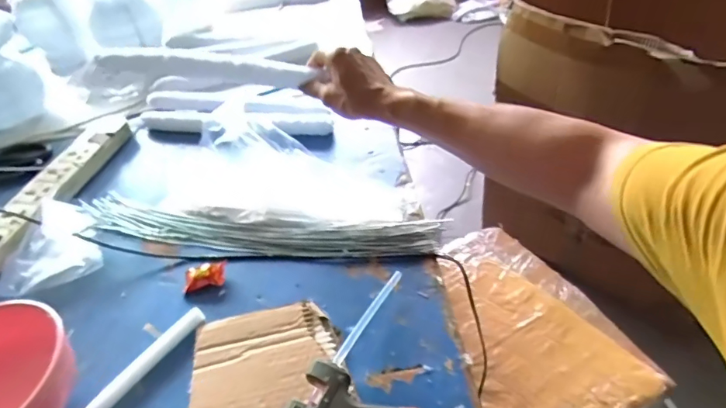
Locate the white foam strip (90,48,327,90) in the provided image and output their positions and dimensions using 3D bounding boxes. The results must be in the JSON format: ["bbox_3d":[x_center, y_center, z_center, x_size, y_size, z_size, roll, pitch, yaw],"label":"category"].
[{"bbox_3d":[-0.200,-0.165,0.571,0.303,0.037,0.017,8,44,14],"label":"white foam strip"}]

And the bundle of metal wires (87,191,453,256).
[{"bbox_3d":[-0.136,0.027,0.572,0.453,0.022,0.068,4,43,12],"label":"bundle of metal wires"}]

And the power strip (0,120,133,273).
[{"bbox_3d":[-0.435,-0.029,0.668,0.066,0.029,0.301,3,43,11],"label":"power strip"}]

